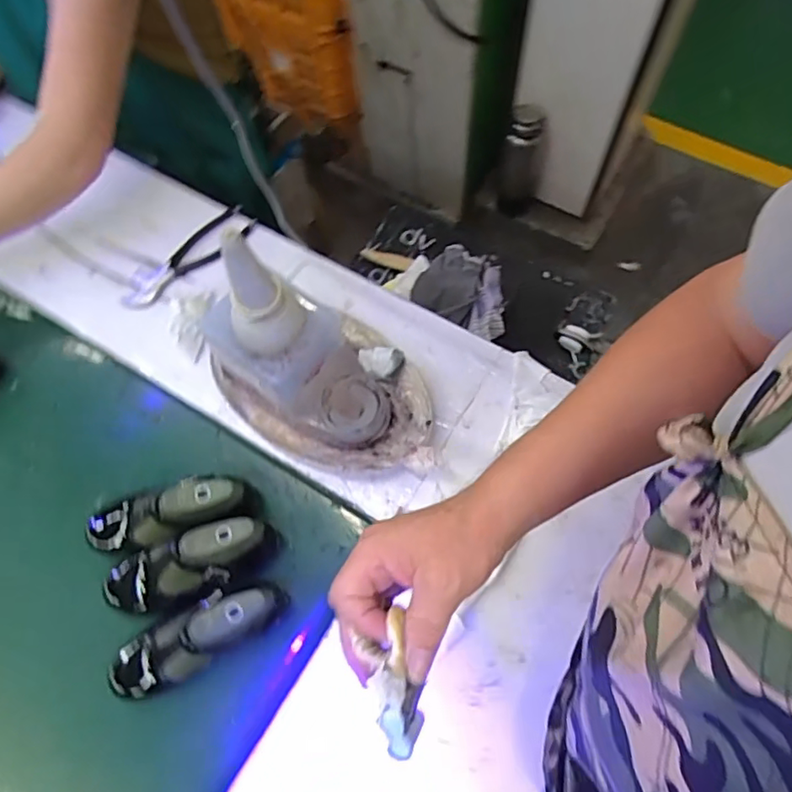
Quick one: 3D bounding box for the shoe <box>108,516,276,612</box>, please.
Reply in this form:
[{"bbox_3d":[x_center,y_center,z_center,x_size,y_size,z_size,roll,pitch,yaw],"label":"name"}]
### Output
[{"bbox_3d":[-0.227,0.182,0.633,0.205,0.079,0.066,-17,68,-4],"label":"shoe"}]

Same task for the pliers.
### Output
[{"bbox_3d":[-0.278,-0.186,0.766,0.193,0.021,0.059,-36,70,-11],"label":"pliers"}]

